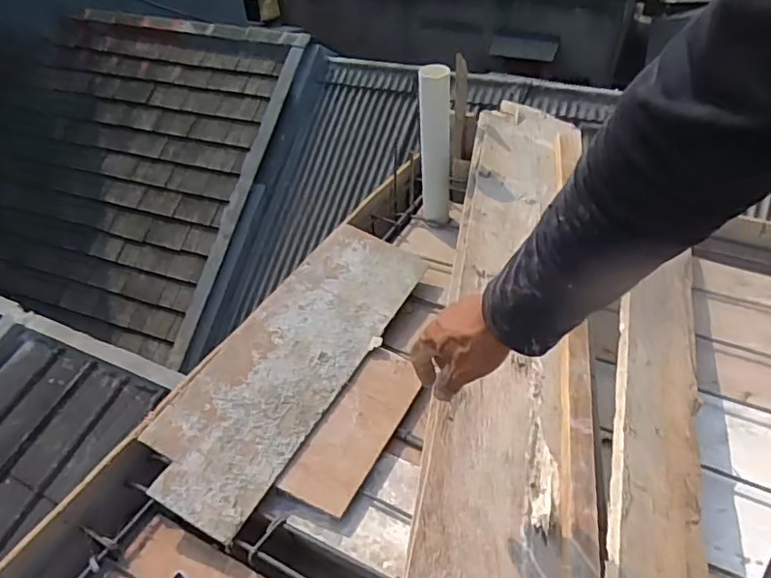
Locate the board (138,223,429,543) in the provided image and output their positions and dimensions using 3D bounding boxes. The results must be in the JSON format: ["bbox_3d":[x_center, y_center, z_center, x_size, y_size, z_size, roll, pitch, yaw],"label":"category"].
[{"bbox_3d":[-0.156,0.101,1.025,0.224,0.017,0.648,27,49,12],"label":"board"}]

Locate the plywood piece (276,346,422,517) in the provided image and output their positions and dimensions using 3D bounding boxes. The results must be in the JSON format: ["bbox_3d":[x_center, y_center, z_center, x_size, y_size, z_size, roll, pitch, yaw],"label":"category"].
[{"bbox_3d":[-0.041,0.219,0.941,0.109,0.006,0.302,28,49,12],"label":"plywood piece"}]

